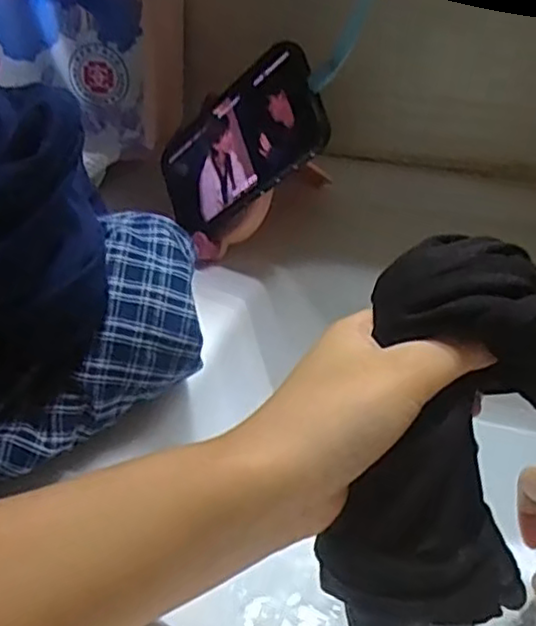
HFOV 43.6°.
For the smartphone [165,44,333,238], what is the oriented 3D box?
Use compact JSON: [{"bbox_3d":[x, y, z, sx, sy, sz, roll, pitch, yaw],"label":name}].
[{"bbox_3d":[-0.022,-0.110,0.450,0.010,0.077,0.147,-9,-11,-45],"label":"smartphone"}]

